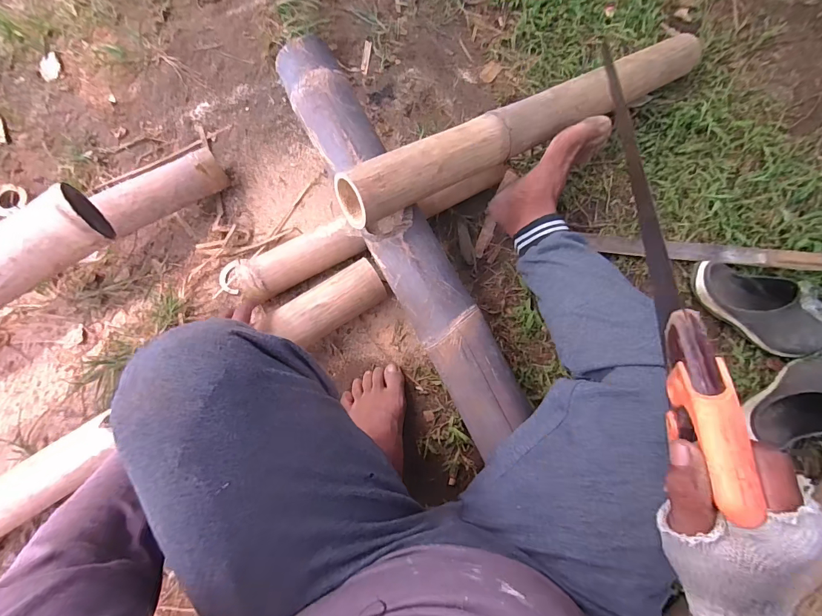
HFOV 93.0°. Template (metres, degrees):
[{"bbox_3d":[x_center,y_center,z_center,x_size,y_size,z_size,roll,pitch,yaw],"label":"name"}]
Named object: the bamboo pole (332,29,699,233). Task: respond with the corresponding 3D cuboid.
[{"bbox_3d":[0.244,-0.331,0.661,0.811,0.071,0.080,-31,78,-22],"label":"bamboo pole"}]

